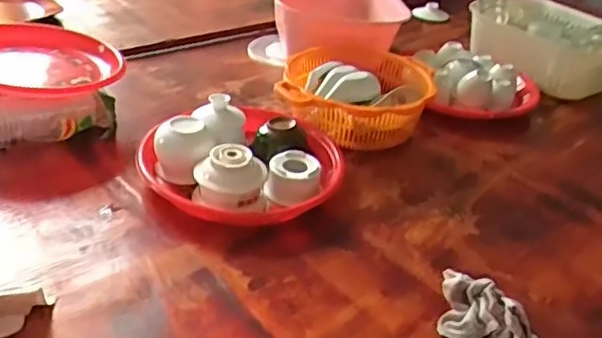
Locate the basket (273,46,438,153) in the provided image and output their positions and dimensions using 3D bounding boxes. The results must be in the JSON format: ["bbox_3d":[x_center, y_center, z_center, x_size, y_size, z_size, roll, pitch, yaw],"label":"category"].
[{"bbox_3d":[0.084,-0.115,0.932,0.209,0.069,0.226,12,34,8],"label":"basket"}]

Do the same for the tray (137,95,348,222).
[{"bbox_3d":[-0.060,-0.016,0.771,0.211,0.065,0.228,31,41,32],"label":"tray"}]

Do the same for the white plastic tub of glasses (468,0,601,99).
[{"bbox_3d":[0.437,-0.226,1.110,0.135,0.112,0.281,-17,40,-31],"label":"white plastic tub of glasses"}]

